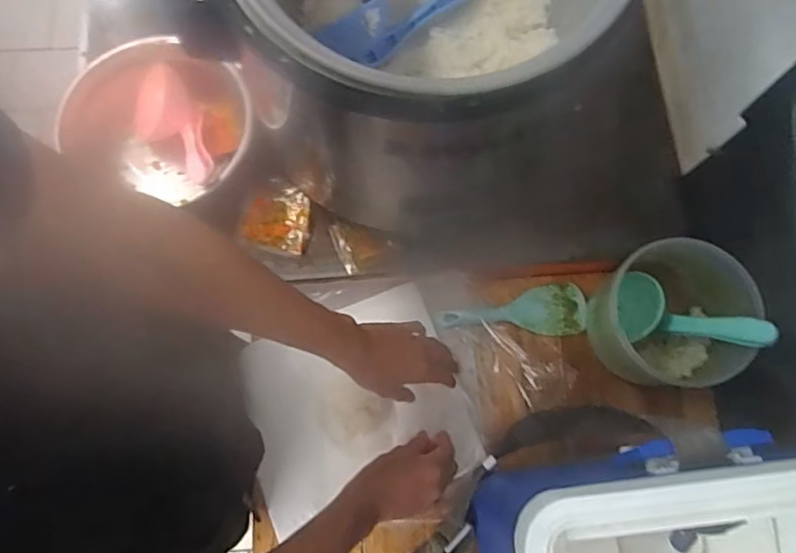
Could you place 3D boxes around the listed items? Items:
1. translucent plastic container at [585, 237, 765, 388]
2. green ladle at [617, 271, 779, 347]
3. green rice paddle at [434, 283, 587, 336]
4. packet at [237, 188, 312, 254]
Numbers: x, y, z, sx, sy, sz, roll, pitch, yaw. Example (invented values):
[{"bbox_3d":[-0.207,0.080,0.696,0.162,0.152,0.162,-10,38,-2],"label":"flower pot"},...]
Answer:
[{"bbox_3d":[0.315,0.050,0.663,0.130,0.145,0.158,-22,76,-6],"label":"translucent plastic container"},{"bbox_3d":[0.342,0.046,0.660,0.022,0.182,0.083,-10,102,-31],"label":"green ladle"},{"bbox_3d":[0.151,0.055,0.733,0.193,0.017,0.066,-12,76,-4],"label":"green rice paddle"},{"bbox_3d":[-0.154,-0.071,0.711,0.082,0.010,0.079,8,75,1],"label":"packet"}]

